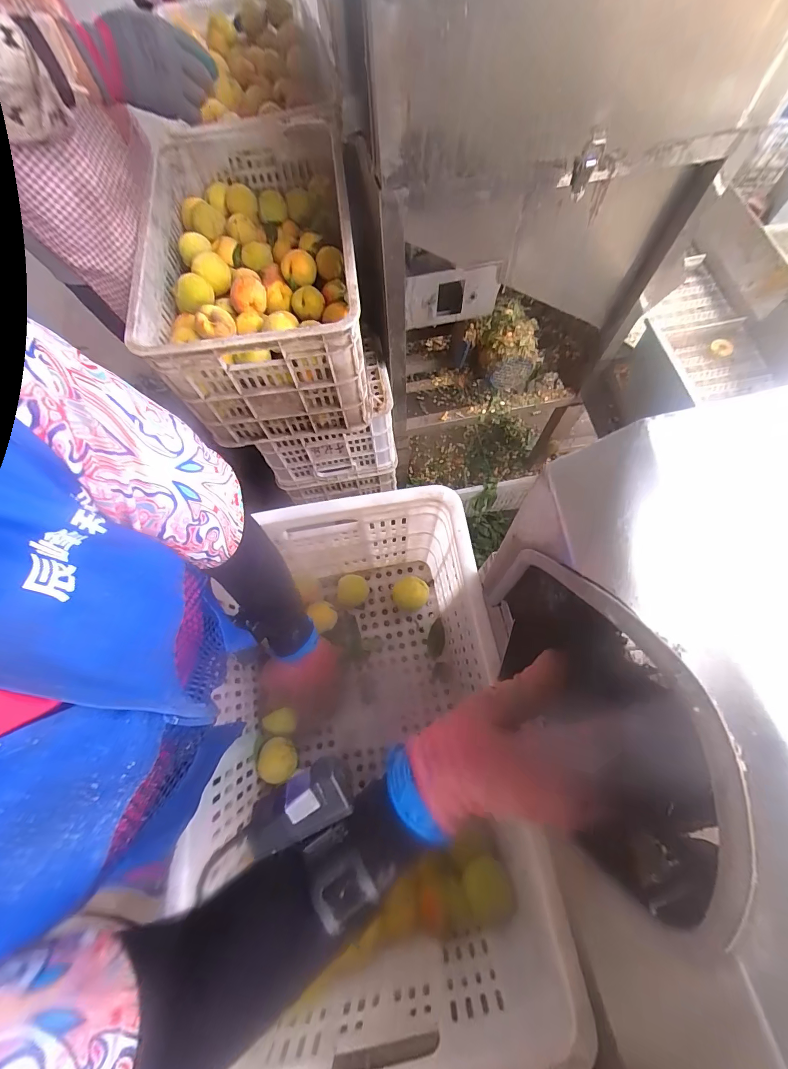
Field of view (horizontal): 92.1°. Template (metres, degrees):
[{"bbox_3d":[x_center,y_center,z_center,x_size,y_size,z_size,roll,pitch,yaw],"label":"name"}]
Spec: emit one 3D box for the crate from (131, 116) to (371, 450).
[{"bbox_3d":[-0.245,-0.508,0.776,0.355,0.264,0.561,-4,71,1],"label":"crate"}]

